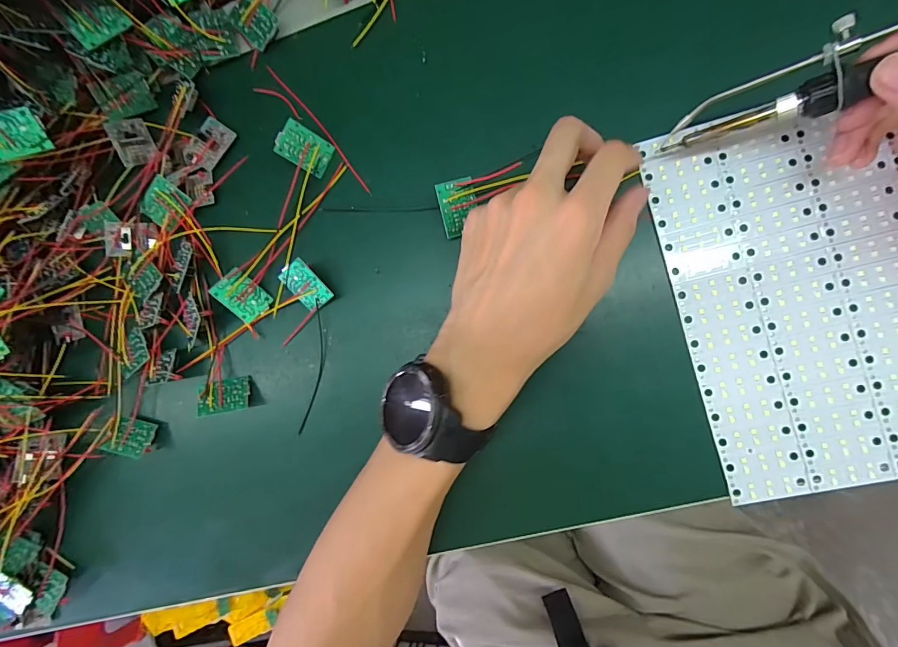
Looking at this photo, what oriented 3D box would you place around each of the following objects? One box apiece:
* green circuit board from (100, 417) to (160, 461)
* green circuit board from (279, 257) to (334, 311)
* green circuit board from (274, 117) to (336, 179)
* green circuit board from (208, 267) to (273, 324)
[{"bbox_3d":[-0.241,0.086,0.310,0.031,0.006,0.026,12,68,5],"label":"green circuit board"},{"bbox_3d":[-0.101,-0.027,0.292,0.023,0.004,0.035,-33,104,22],"label":"green circuit board"},{"bbox_3d":[-0.104,-0.126,0.296,0.036,0.004,0.027,26,92,-28],"label":"green circuit board"},{"bbox_3d":[-0.150,-0.020,0.299,0.036,0.004,0.027,45,65,-15],"label":"green circuit board"}]

